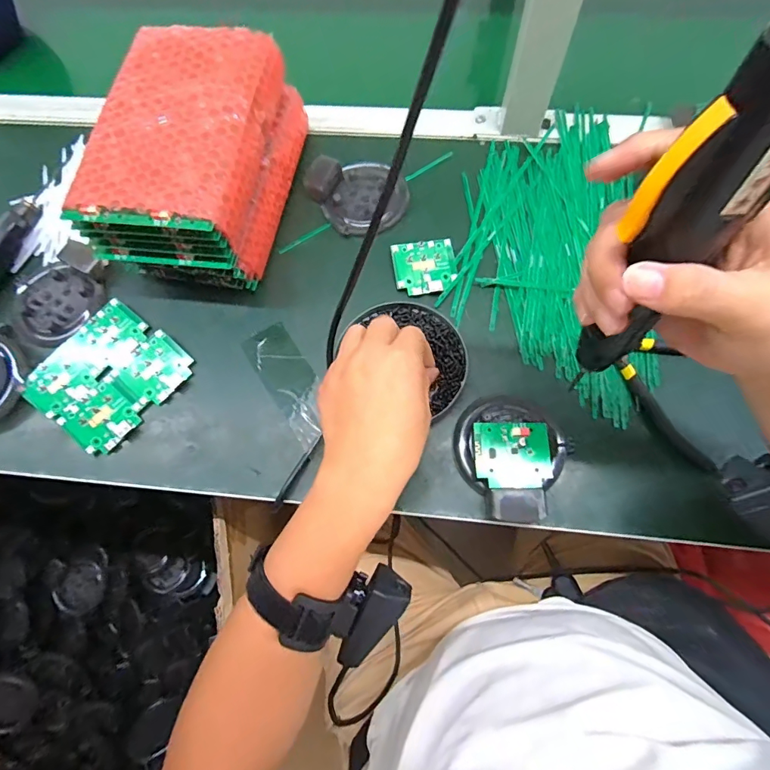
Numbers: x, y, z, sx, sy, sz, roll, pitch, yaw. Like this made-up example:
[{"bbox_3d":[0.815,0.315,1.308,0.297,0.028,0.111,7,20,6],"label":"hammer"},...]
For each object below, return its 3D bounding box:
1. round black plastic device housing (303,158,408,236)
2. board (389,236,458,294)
[{"bbox_3d":[-0.025,-0.199,0.450,0.088,0.033,0.081,-34,73,-9],"label":"round black plastic device housing"},{"bbox_3d":[0.039,-0.113,0.421,0.058,0.004,0.054,-9,79,-3],"label":"board"}]

